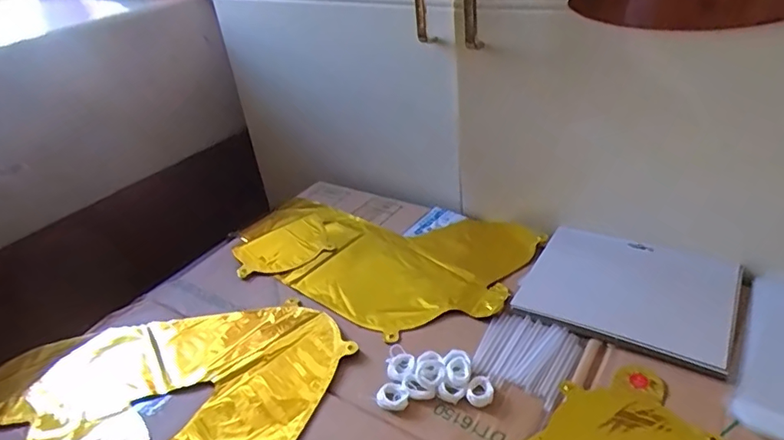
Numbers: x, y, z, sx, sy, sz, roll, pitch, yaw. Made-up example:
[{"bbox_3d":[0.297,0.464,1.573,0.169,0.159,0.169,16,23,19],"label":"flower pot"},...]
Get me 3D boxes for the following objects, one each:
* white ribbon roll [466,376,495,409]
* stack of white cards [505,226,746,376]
[{"bbox_3d":[0.077,0.148,0.461,0.022,0.006,0.030,6,34,18],"label":"white ribbon roll"},{"bbox_3d":[0.243,0.068,0.550,0.201,0.016,0.165,14,37,28],"label":"stack of white cards"}]

